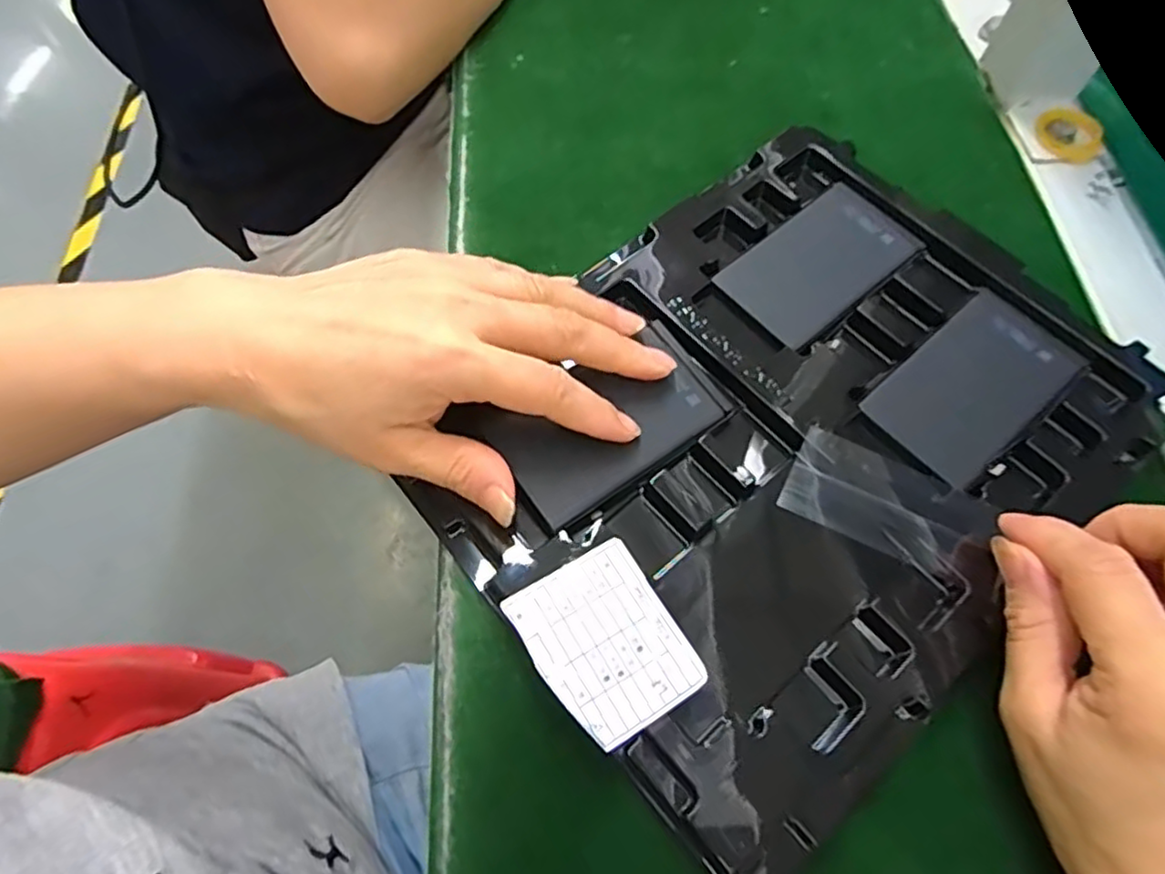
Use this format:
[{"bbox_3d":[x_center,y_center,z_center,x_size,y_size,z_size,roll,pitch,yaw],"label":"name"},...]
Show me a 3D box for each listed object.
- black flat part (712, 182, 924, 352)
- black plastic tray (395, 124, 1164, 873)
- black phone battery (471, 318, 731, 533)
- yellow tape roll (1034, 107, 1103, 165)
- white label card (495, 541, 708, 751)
[{"bbox_3d":[0.111,-0.081,0.314,0.093,0.005,0.053,-37,69,-16],"label":"black flat part"},{"bbox_3d":[0.085,-0.008,0.274,0.273,0.022,0.213,-38,69,-16],"label":"black plastic tray"},{"bbox_3d":[0.012,-0.008,0.271,0.095,0.010,0.052,-32,81,-18],"label":"black phone battery"},{"bbox_3d":[0.262,-0.162,0.357,0.034,0.009,0.033,0,64,1],"label":"yellow tape roll"},{"bbox_3d":[0.008,0.070,0.230,0.048,0.004,0.060,-28,66,-15],"label":"white label card"}]

